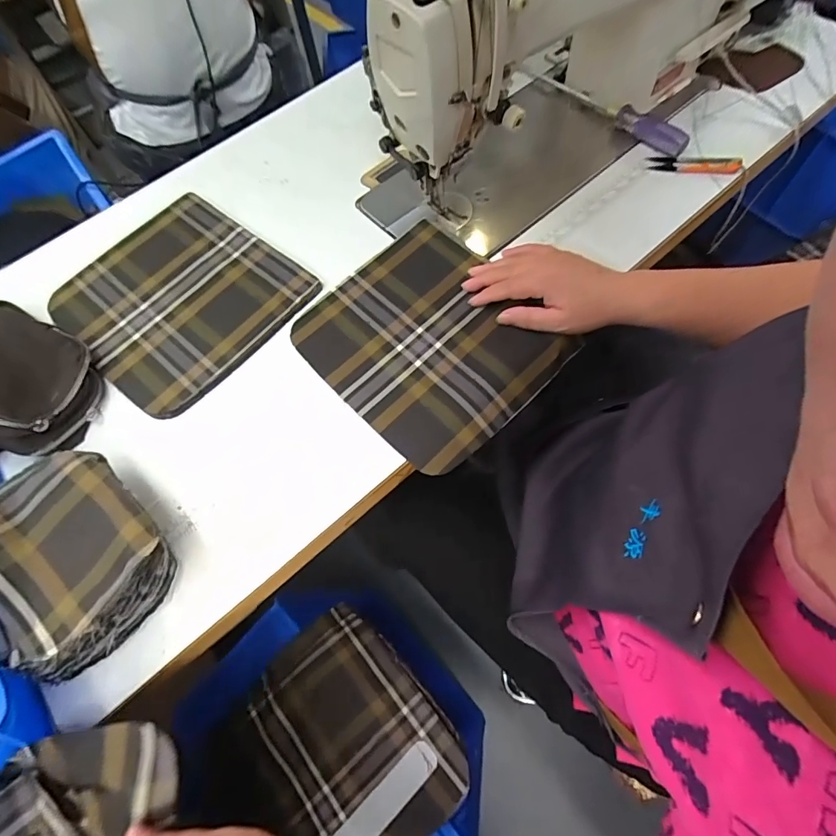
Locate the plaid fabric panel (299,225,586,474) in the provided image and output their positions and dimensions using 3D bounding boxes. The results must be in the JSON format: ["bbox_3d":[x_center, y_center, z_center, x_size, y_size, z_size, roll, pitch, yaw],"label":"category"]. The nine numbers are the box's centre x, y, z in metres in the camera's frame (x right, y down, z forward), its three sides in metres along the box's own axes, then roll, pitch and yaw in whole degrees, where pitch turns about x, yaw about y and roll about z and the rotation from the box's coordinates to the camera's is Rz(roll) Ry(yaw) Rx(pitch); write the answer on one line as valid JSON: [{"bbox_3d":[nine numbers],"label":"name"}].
[{"bbox_3d":[0.011,-0.085,0.482,0.217,0.015,0.237,-42,72,-13],"label":"plaid fabric panel"}]

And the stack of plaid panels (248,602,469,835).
[{"bbox_3d":[-0.079,0.366,0.523,0.188,0.042,0.240,-41,64,-15],"label":"stack of plaid panels"}]

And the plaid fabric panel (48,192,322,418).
[{"bbox_3d":[-0.268,-0.139,0.511,0.234,0.010,0.221,38,74,18],"label":"plaid fabric panel"}]

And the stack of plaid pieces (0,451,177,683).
[{"bbox_3d":[-0.284,0.105,0.379,0.121,0.066,0.164,-43,70,-14],"label":"stack of plaid pieces"}]

